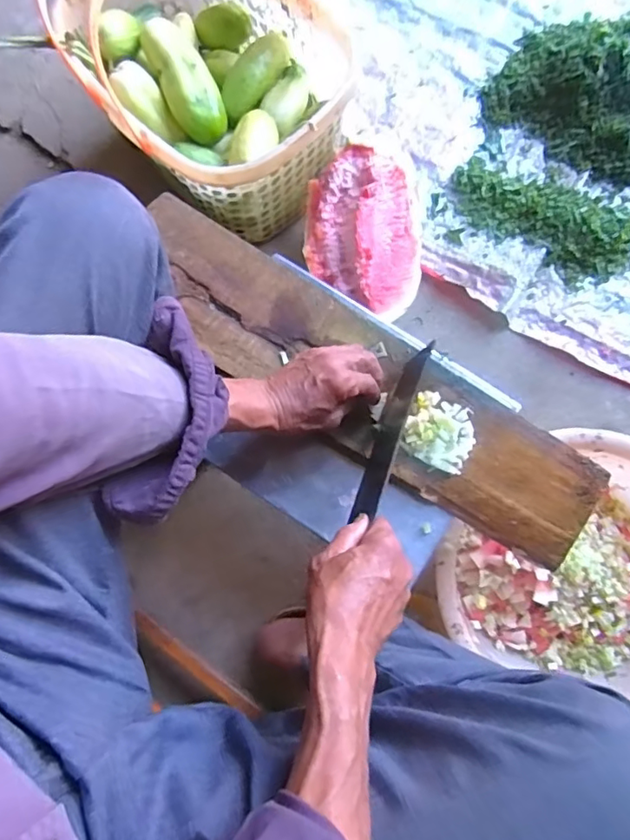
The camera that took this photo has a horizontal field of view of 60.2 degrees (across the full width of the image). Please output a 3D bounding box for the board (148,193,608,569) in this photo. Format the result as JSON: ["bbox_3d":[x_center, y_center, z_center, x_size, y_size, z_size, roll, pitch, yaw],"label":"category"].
[{"bbox_3d":[0.043,-0.045,0.620,0.590,0.019,0.138,36,81,5],"label":"board"}]

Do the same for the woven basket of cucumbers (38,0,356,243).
[{"bbox_3d":[-0.140,-0.481,0.748,0.387,0.269,0.308,37,84,6],"label":"woven basket of cucumbers"}]

